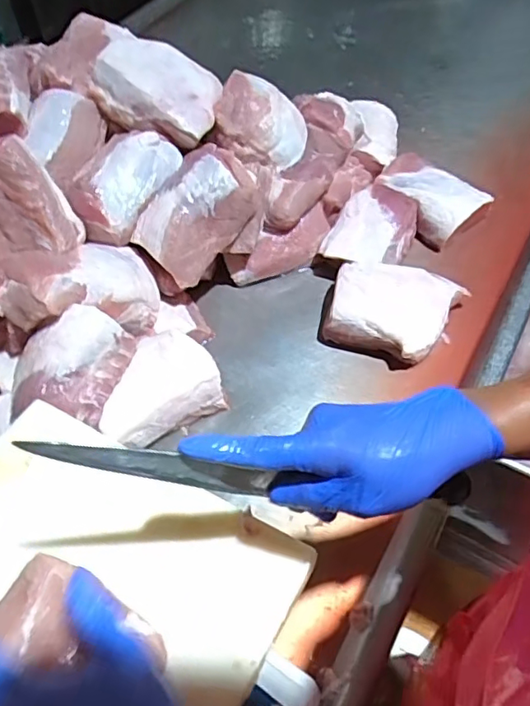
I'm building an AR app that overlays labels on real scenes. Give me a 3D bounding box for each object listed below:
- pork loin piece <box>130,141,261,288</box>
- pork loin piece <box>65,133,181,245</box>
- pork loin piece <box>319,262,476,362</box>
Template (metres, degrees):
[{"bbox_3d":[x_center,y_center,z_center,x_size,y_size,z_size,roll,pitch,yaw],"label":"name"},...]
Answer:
[{"bbox_3d":[-0.091,-0.194,0.758,0.097,0.104,0.178,34,62,27],"label":"pork loin piece"},{"bbox_3d":[-0.195,-0.232,0.766,0.101,0.075,0.178,37,75,-12],"label":"pork loin piece"},{"bbox_3d":[0.175,-0.056,0.771,0.167,0.064,0.135,14,55,15],"label":"pork loin piece"}]

